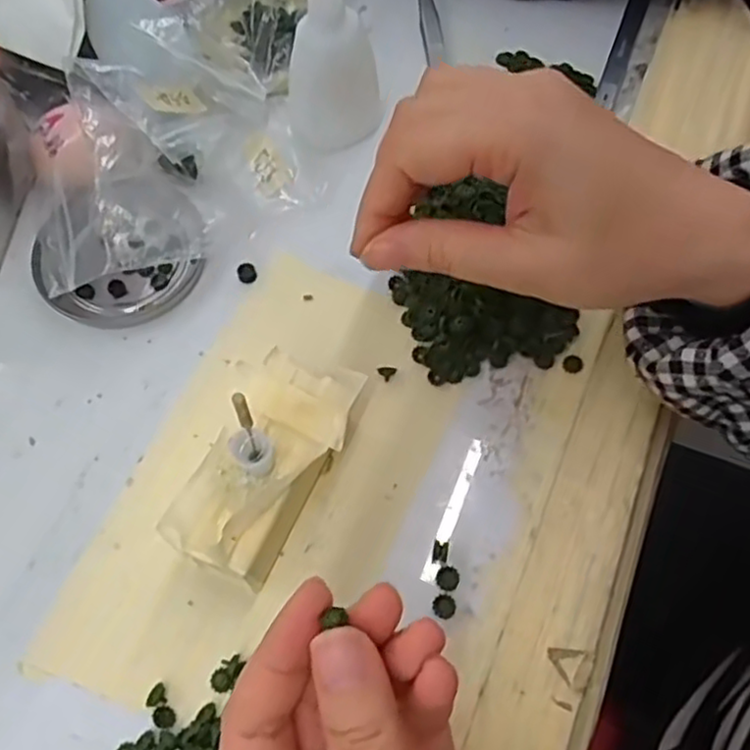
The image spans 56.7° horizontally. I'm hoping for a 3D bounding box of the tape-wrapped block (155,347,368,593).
[{"bbox_3d":[-0.039,0.035,0.267,0.041,0.043,0.084,22,69,11],"label":"tape-wrapped block"}]

